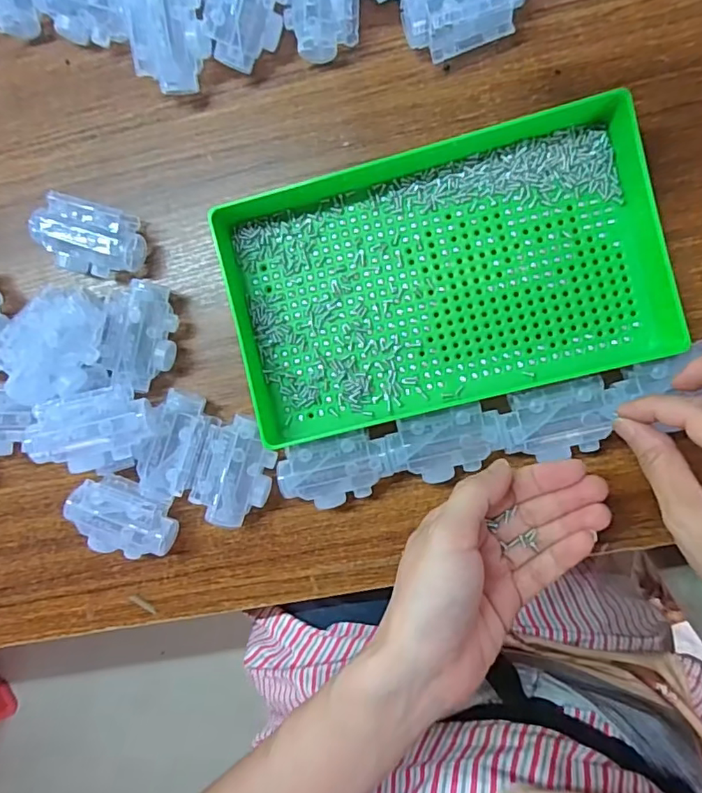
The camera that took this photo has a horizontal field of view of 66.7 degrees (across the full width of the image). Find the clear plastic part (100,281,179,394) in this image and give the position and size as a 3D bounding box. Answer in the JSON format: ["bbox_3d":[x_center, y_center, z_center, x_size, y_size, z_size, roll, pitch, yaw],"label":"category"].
[{"bbox_3d":[-0.134,-0.039,0.347,0.039,0.032,0.067,12,93,6],"label":"clear plastic part"}]

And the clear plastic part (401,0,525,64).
[{"bbox_3d":[0.068,-0.229,0.318,0.069,0.032,0.034,-16,90,7],"label":"clear plastic part"}]

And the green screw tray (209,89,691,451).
[{"bbox_3d":[0.054,-0.073,0.322,0.249,0.035,0.157,-14,90,7],"label":"green screw tray"}]

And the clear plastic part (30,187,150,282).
[{"bbox_3d":[-0.169,-0.102,0.346,0.063,0.031,0.043,13,93,6],"label":"clear plastic part"}]

